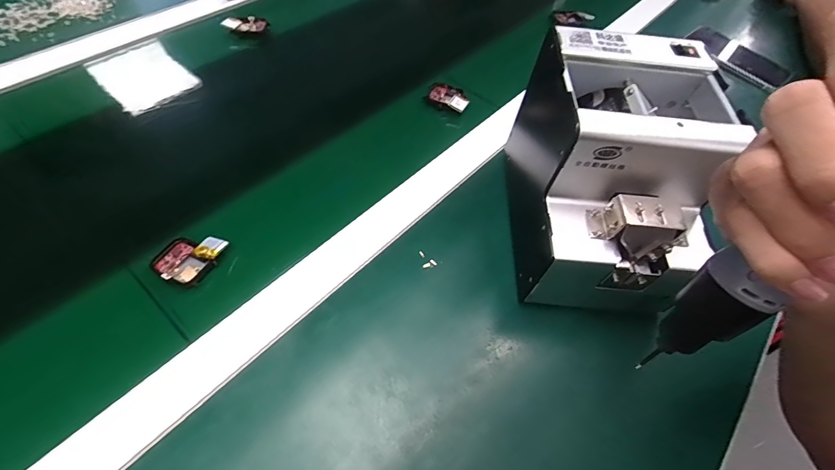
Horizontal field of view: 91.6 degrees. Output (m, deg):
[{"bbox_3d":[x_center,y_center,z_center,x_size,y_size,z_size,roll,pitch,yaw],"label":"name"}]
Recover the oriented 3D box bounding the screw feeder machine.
[{"bbox_3d":[0.157,-0.052,0.338,0.132,0.159,0.172,8,51,2],"label":"screw feeder machine"}]

